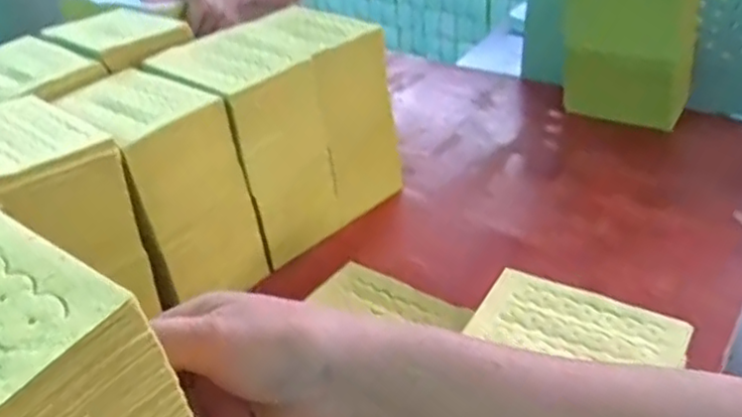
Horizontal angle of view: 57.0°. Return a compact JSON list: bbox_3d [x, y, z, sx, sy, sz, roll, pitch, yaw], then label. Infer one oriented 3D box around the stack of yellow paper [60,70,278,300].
[{"bbox_3d":[-0.223,-0.025,0.724,0.175,0.198,0.128,26,43,35],"label":"stack of yellow paper"}]

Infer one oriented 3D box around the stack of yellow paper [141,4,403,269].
[{"bbox_3d":[-0.105,-0.096,0.826,0.179,0.216,0.236,26,42,35],"label":"stack of yellow paper"}]

